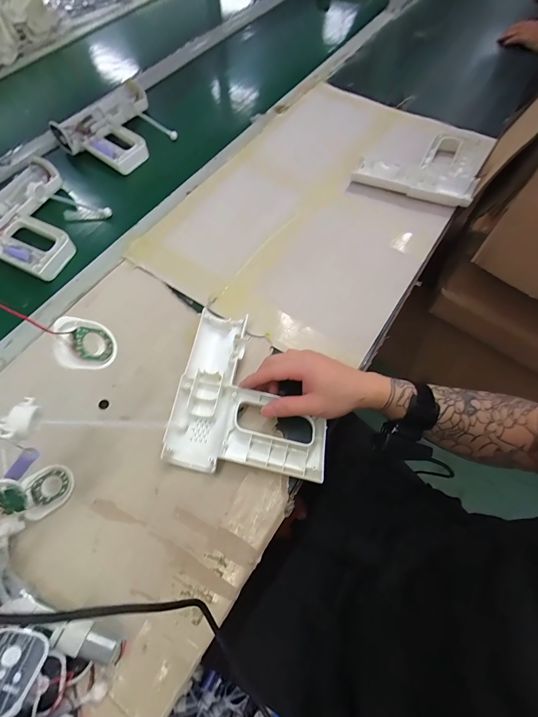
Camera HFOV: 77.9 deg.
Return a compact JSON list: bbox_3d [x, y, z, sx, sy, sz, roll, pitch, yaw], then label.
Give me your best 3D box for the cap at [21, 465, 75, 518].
[{"bbox_3d":[-0.248,0.146,0.375,0.052,0.008,0.047,-32,66,-14],"label":"cap"}]

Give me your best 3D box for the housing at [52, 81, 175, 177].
[{"bbox_3d":[-0.295,-0.478,0.681,0.171,0.046,0.214,29,67,15],"label":"housing"}]

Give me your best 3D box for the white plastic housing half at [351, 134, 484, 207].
[{"bbox_3d":[0.277,-0.358,0.606,0.198,0.033,0.178,23,66,13],"label":"white plastic housing half"}]

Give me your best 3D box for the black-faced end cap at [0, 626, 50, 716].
[{"bbox_3d":[-0.210,0.250,0.262,0.049,0.009,0.057,19,34,-7],"label":"black-faced end cap"}]

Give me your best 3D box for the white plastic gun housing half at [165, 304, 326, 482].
[{"bbox_3d":[-0.017,0.041,0.423,0.185,0.028,0.201,8,63,6],"label":"white plastic gun housing half"}]

